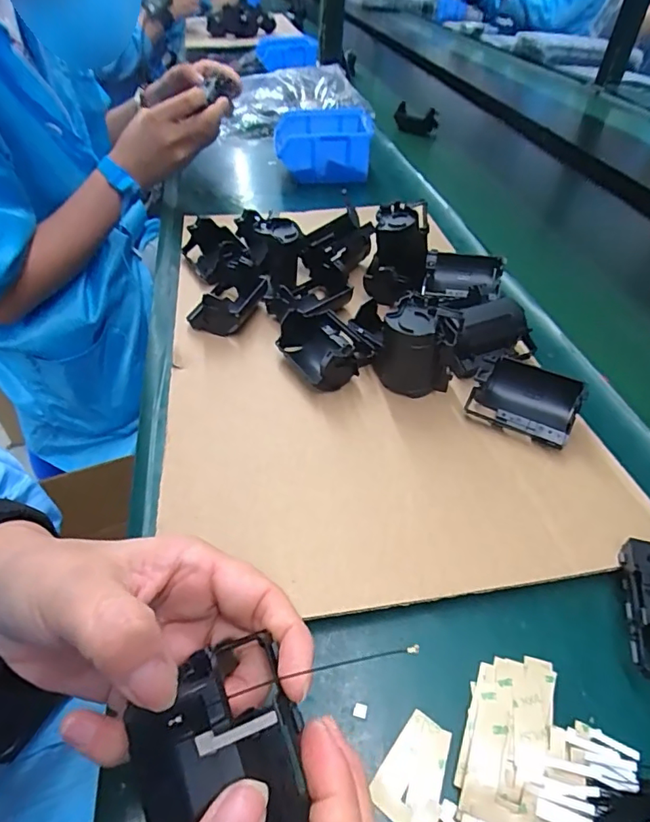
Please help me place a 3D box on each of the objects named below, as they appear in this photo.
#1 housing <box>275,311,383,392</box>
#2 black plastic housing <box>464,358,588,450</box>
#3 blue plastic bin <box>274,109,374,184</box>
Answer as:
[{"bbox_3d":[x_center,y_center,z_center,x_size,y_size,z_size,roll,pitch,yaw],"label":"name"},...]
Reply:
[{"bbox_3d":[0.002,-0.052,0.398,0.054,0.042,0.075,-23,50,-24],"label":"housing"},{"bbox_3d":[0.146,-0.008,0.361,0.071,0.029,0.049,27,50,23],"label":"black plastic housing"},{"bbox_3d":[-0.006,-0.388,0.724,0.144,0.064,0.129,3,45,1],"label":"blue plastic bin"}]

